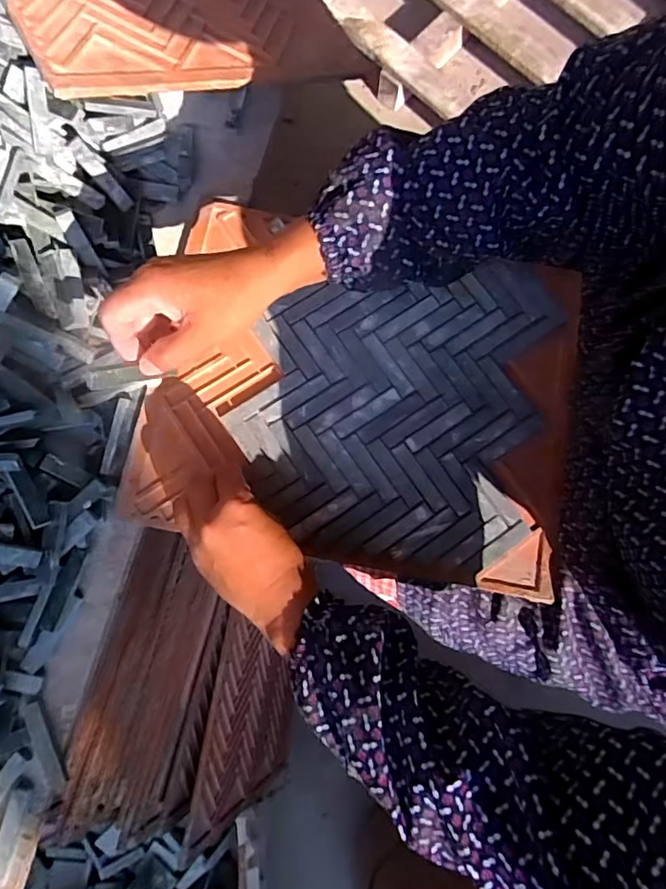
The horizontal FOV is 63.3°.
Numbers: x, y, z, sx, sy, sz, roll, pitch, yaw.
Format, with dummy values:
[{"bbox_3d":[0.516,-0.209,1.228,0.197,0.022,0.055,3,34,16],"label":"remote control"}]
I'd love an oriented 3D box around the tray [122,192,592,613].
[{"bbox_3d":[0.026,-0.045,0.457,0.345,0.017,0.275,10,78,1],"label":"tray"}]

